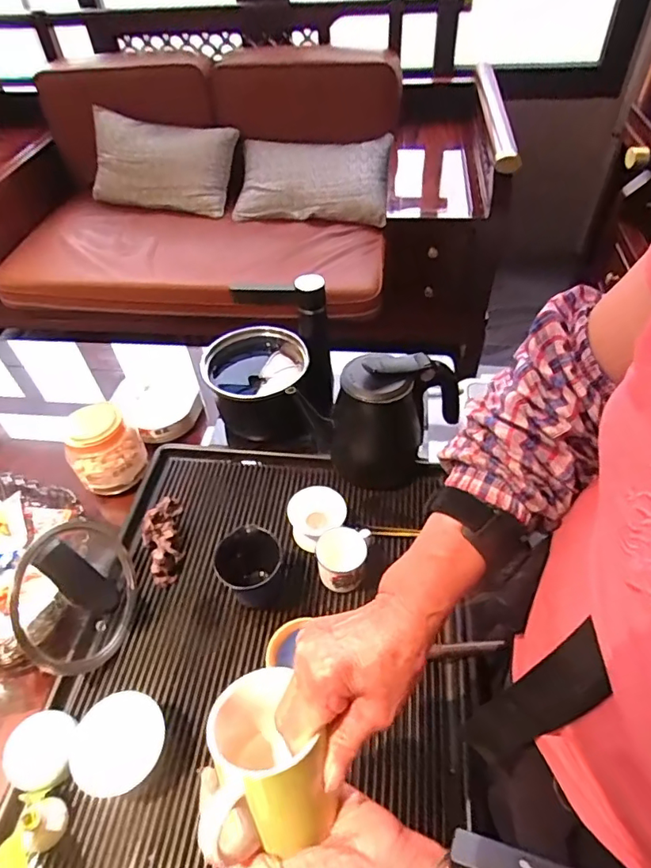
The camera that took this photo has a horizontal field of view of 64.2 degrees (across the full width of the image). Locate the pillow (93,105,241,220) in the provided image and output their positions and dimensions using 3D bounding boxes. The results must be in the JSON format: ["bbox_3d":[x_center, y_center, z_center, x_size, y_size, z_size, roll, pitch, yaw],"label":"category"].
[{"bbox_3d":[-0.498,-0.809,1.587,0.418,0.157,0.265,11,88,-5],"label":"pillow"}]

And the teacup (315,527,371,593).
[{"bbox_3d":[0.021,0.163,0.676,0.064,0.053,0.065,-2,48,2],"label":"teacup"}]

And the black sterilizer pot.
[{"bbox_3d":[-0.108,-0.079,0.858,0.150,0.140,0.166,-22,51,-15],"label":"black sterilizer pot"}]

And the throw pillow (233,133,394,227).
[{"bbox_3d":[-0.036,-0.762,1.580,0.451,0.110,0.263,3,81,7],"label":"throw pillow"}]

